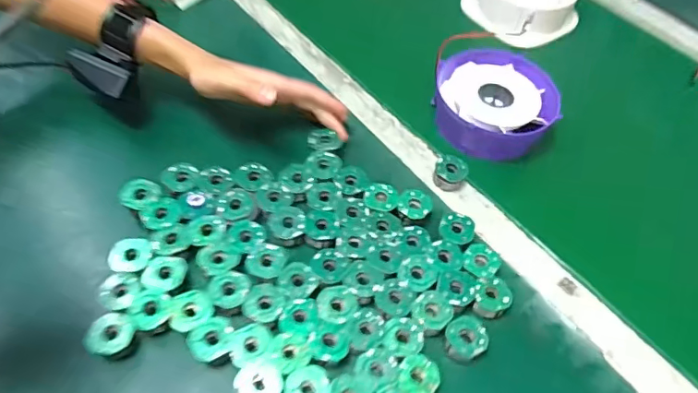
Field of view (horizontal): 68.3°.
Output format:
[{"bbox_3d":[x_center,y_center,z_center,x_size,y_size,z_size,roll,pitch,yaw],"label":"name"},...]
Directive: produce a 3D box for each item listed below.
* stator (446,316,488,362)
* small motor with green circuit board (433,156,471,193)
[{"bbox_3d":[0.091,0.114,0.405,0.032,0.018,0.031,3,53,-4],"label":"stator"},{"bbox_3d":[0.100,-0.022,0.508,0.031,0.021,0.031,22,55,11],"label":"small motor with green circuit board"}]

